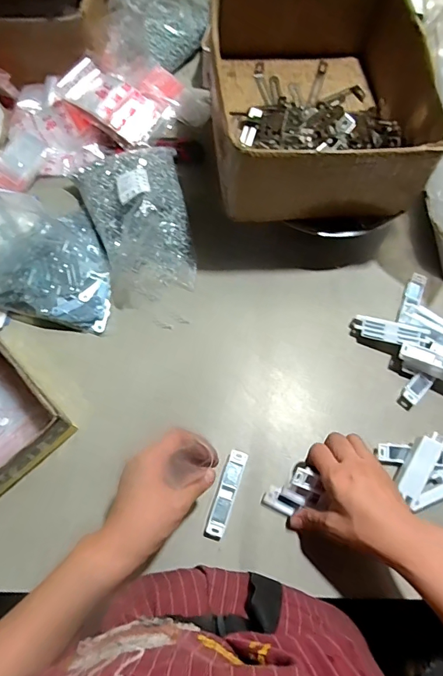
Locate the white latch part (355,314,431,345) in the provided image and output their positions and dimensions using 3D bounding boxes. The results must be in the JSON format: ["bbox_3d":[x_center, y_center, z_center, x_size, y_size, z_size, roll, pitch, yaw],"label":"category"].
[{"bbox_3d":[0.224,-0.007,0.574,0.091,0.009,0.030,12,67,16],"label":"white latch part"}]

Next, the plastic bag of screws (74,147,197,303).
[{"bbox_3d":[-0.107,-0.176,0.604,0.141,0.079,0.211,-21,70,-11],"label":"plastic bag of screws"}]

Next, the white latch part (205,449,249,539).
[{"bbox_3d":[0.007,0.181,0.511,0.021,0.025,0.096,19,68,5],"label":"white latch part"}]

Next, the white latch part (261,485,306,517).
[{"bbox_3d":[0.072,0.187,0.503,0.046,0.014,0.026,10,84,19],"label":"white latch part"}]

